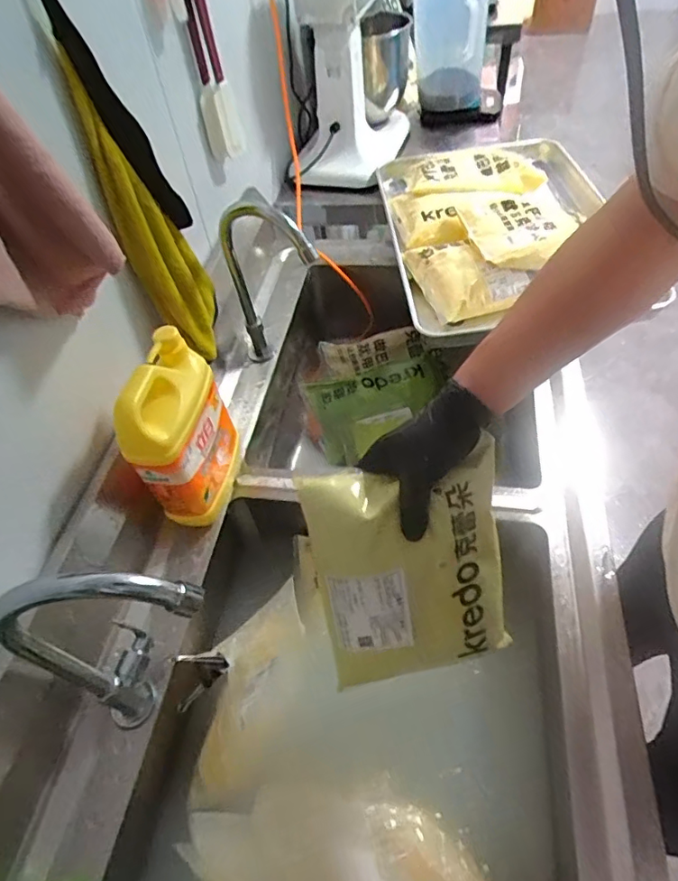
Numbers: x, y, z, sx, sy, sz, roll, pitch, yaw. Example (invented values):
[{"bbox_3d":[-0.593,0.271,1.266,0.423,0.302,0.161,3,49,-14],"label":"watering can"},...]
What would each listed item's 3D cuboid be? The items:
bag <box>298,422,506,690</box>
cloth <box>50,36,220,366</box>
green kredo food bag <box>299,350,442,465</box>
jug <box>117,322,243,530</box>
[{"bbox_3d":[0.073,0.133,0.525,0.184,0.264,0.036,-11,19,-1],"label":"bag"},{"bbox_3d":[-0.215,-0.240,0.636,0.082,0.315,0.081,-16,51,-6],"label":"cloth"},{"bbox_3d":[0.073,-0.074,0.965,0.249,0.043,0.184,-19,51,-9],"label":"green kredo food bag"},{"bbox_3d":[-0.181,-0.011,0.618,0.073,0.195,0.132,4,51,9],"label":"jug"}]

